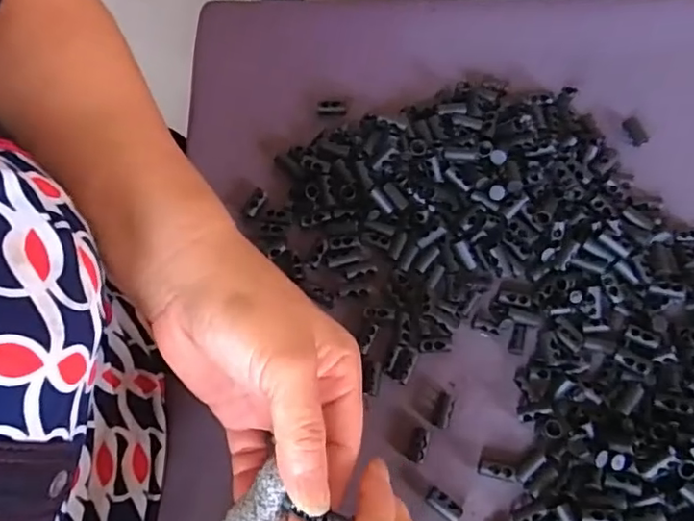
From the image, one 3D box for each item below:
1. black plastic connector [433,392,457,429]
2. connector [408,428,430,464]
[{"bbox_3d":[0.053,0.081,0.309,0.009,0.008,0.018,19,71,8],"label":"black plastic connector"},{"bbox_3d":[0.038,0.097,0.304,0.009,0.006,0.018,18,71,8],"label":"connector"}]

